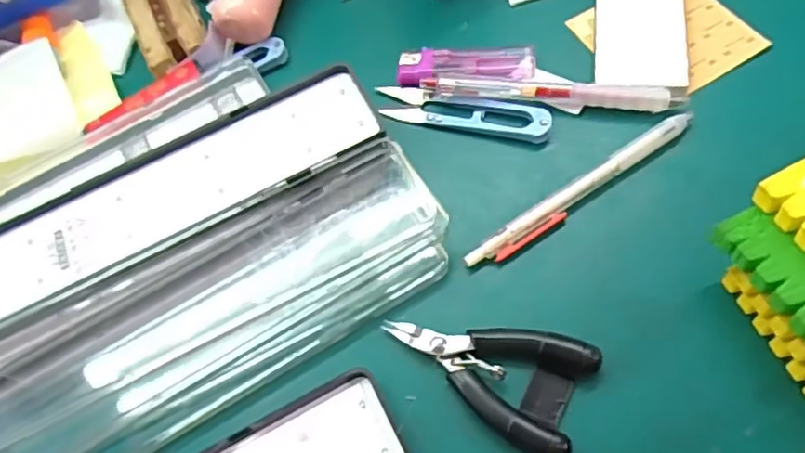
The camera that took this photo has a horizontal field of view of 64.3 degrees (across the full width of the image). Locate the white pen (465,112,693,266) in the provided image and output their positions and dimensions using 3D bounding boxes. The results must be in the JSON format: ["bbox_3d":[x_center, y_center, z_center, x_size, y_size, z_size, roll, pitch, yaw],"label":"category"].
[{"bbox_3d":[0.092,-0.018,0.327,0.138,0.013,0.012,-34,64,-9],"label":"white pen"}]

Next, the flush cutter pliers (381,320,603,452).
[{"bbox_3d":[0.035,0.065,0.292,0.093,0.017,0.052,18,68,16],"label":"flush cutter pliers"}]

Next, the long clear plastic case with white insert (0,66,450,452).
[{"bbox_3d":[-0.198,0.052,0.313,0.433,0.025,0.164,-29,63,-6],"label":"long clear plastic case with white insert"}]

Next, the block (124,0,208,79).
[{"bbox_3d":[-0.154,-0.139,0.405,0.039,0.021,0.093,-27,63,-5],"label":"block"}]

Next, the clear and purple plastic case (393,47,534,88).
[{"bbox_3d":[0.037,-0.093,0.372,0.077,0.011,0.026,2,64,9],"label":"clear and purple plastic case"}]

